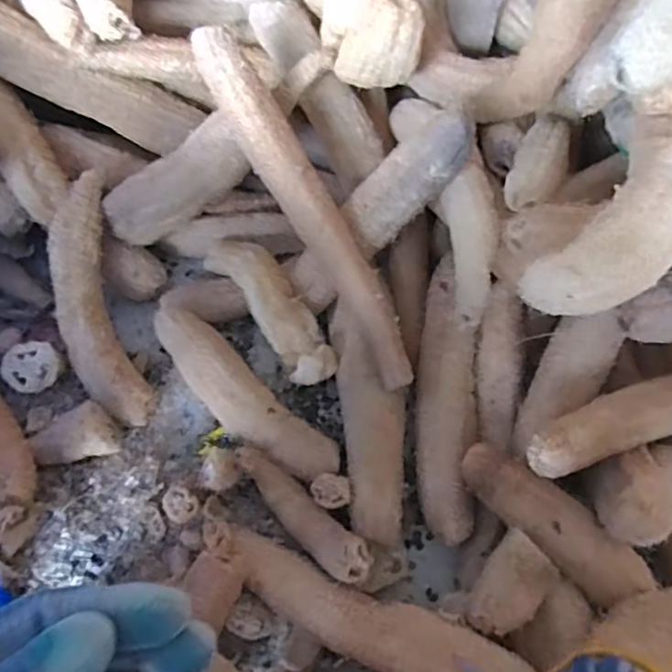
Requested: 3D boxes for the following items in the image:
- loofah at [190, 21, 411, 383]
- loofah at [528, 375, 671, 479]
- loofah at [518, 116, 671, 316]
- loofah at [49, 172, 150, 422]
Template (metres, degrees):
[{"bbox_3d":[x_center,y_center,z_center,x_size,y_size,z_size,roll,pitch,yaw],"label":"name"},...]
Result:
[{"bbox_3d":[-0.027,-0.135,0.673,0.057,0.052,0.435,-35,102,-20],"label":"loofah"},{"bbox_3d":[0.297,0.090,0.624,0.271,0.042,0.063,-14,61,-28],"label":"loofah"},{"bbox_3d":[0.264,-0.113,0.515,0.096,0.075,0.236,34,77,16],"label":"loofah"},{"bbox_3d":[-0.299,-0.040,0.738,0.087,0.052,0.312,-13,88,-10],"label":"loofah"}]

